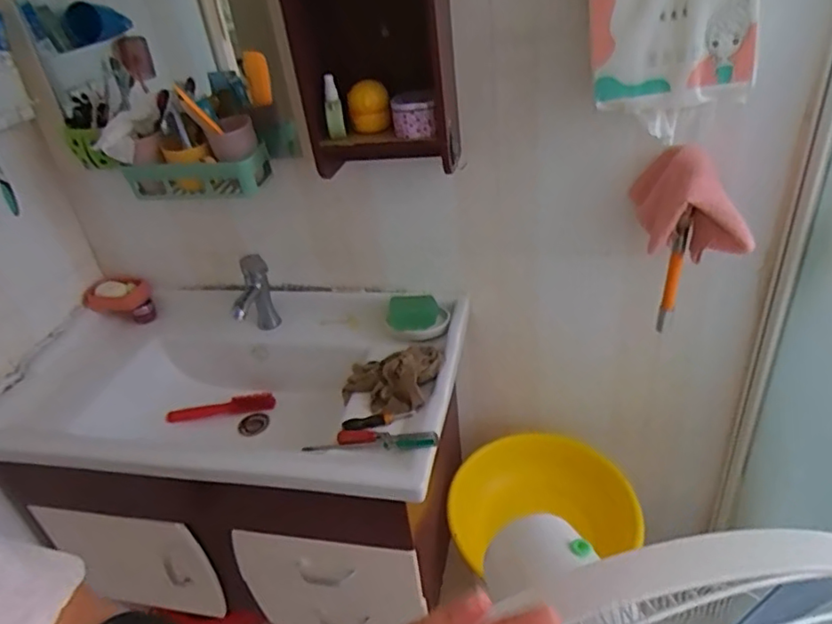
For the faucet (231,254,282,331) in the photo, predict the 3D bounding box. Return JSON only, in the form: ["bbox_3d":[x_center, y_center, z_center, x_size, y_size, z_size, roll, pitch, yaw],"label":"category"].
[{"bbox_3d":[-0.317,-0.006,1.163,0.087,0.186,0.082,-18,34,-16],"label":"faucet"}]

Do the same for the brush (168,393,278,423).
[{"bbox_3d":[-0.398,0.198,1.214,0.212,0.025,0.038,-10,33,-4],"label":"brush"}]

